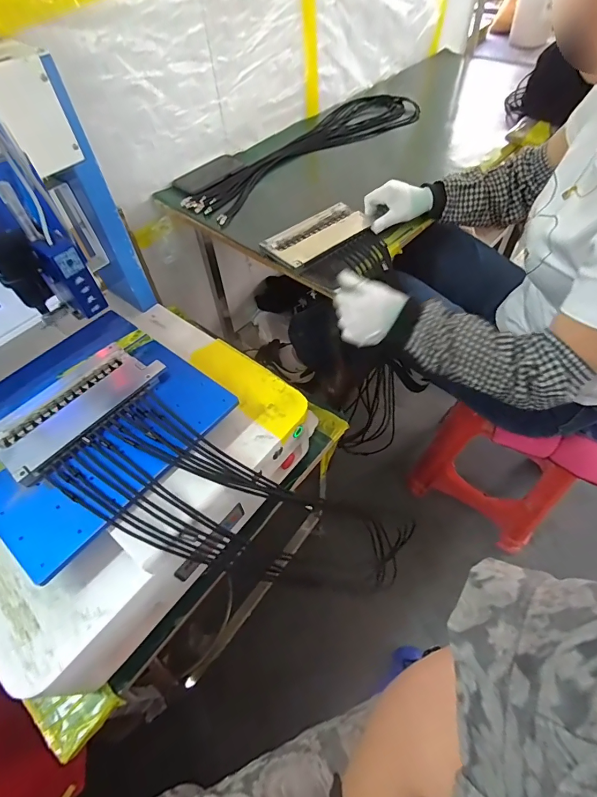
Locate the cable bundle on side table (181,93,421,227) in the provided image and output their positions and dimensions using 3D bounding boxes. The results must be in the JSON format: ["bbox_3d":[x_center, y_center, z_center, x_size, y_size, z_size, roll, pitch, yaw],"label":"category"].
[{"bbox_3d":[0.026,-0.616,0.948,0.736,0.038,0.220,-39,60,-21],"label":"cable bundle on side table"}]

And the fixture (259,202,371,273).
[{"bbox_3d":[0.031,-0.293,0.690,0.198,0.015,0.111,-33,57,-18],"label":"fixture"}]

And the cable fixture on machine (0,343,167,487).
[{"bbox_3d":[-0.300,0.005,0.527,0.110,0.026,0.214,30,62,24],"label":"cable fixture on machine"}]

